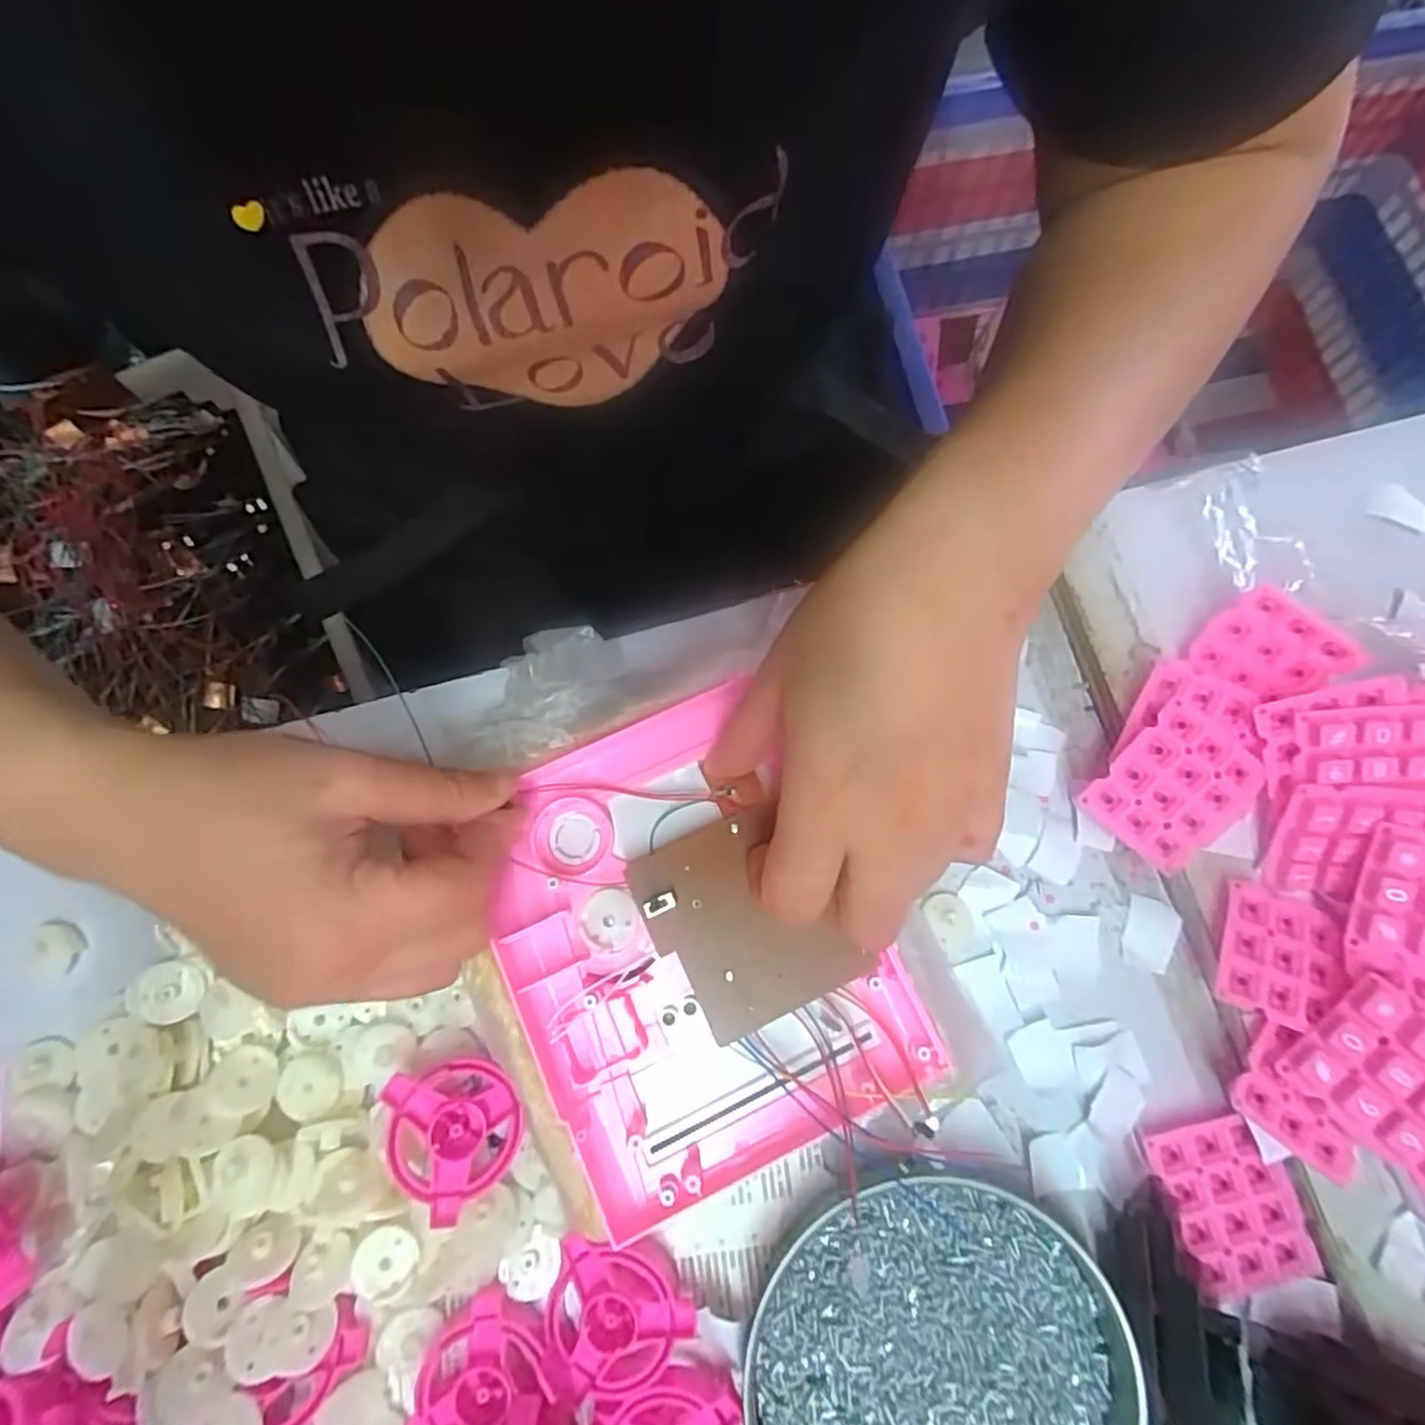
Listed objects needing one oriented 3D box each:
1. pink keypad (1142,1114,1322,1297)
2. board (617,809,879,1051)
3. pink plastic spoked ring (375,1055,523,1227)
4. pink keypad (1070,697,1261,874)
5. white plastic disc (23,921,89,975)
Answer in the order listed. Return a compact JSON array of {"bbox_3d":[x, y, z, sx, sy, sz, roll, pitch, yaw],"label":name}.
[{"bbox_3d":[0.202,0.191,0.275,0.047,0.007,0.057,-15,78,-4],"label":"pink keypad"},{"bbox_3d":[0.011,0.077,0.264,0.065,0.007,0.074,-26,77,-8],"label":"board"},{"bbox_3d":[-0.097,0.157,0.266,0.044,0.015,0.053,-29,80,-7],"label":"pink plastic spoked ring"},{"bbox_3d":[0.190,0.032,0.291,0.050,0.008,0.058,40,98,2],"label":"pink keypad"},{"bbox_3d":[-0.271,0.097,0.291,0.022,0.004,0.020,0,77,-1],"label":"white plastic disc"}]

